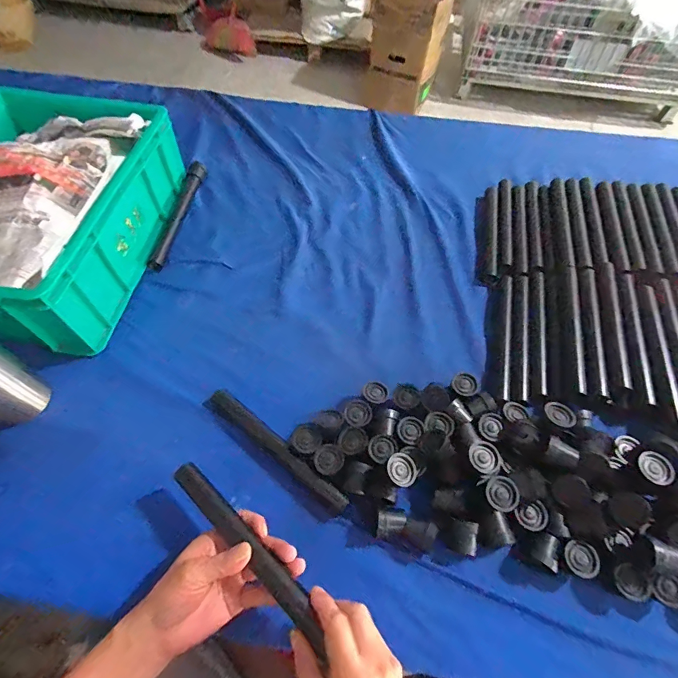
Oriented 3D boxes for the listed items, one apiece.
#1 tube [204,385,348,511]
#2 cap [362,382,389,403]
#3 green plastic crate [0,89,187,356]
[{"bbox_3d":[-0.078,0.133,0.492,0.216,0.016,0.026,34,64,18],"label":"tube"},{"bbox_3d":[0.048,0.076,0.530,0.032,0.031,0.029,32,63,17],"label":"cap"},{"bbox_3d":[-0.455,-0.193,0.599,0.297,0.141,0.393,9,59,4],"label":"green plastic crate"}]

